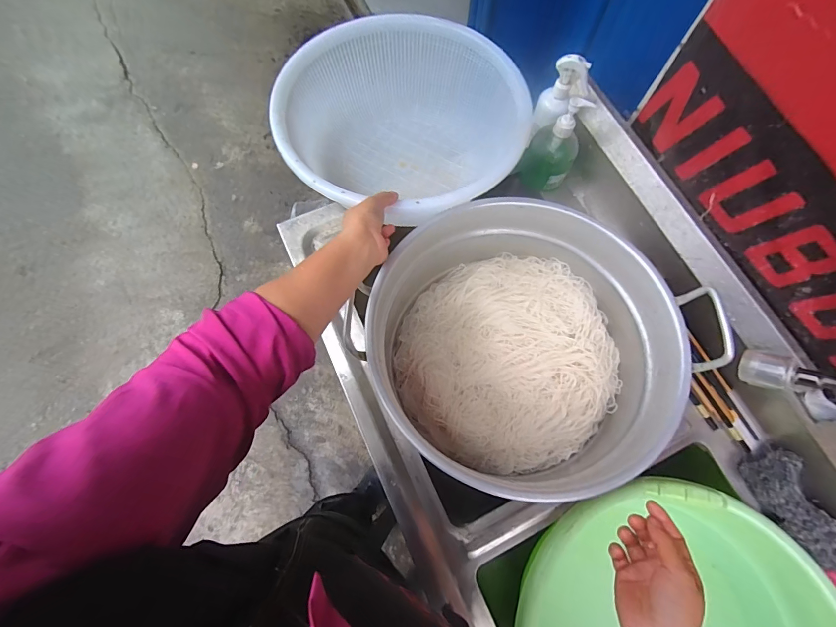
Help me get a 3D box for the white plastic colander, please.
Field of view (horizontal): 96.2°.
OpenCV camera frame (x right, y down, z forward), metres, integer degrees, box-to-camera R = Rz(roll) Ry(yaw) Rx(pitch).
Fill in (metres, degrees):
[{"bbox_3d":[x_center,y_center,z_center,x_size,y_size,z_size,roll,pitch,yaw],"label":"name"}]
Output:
[{"bbox_3d":[-0.034,-0.313,0.668,0.365,0.155,0.398,1,69,-2],"label":"white plastic colander"}]

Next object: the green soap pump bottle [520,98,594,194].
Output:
[{"bbox_3d":[0.245,-0.298,0.659,0.085,0.161,0.098,27,71,8],"label":"green soap pump bottle"}]

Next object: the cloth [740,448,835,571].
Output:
[{"bbox_3d":[0.548,0.278,0.532,0.073,0.048,0.153,-34,74,-14],"label":"cloth"}]

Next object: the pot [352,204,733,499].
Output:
[{"bbox_3d":[0.150,0.044,0.607,0.429,0.206,0.422,1,69,-2],"label":"pot"}]

